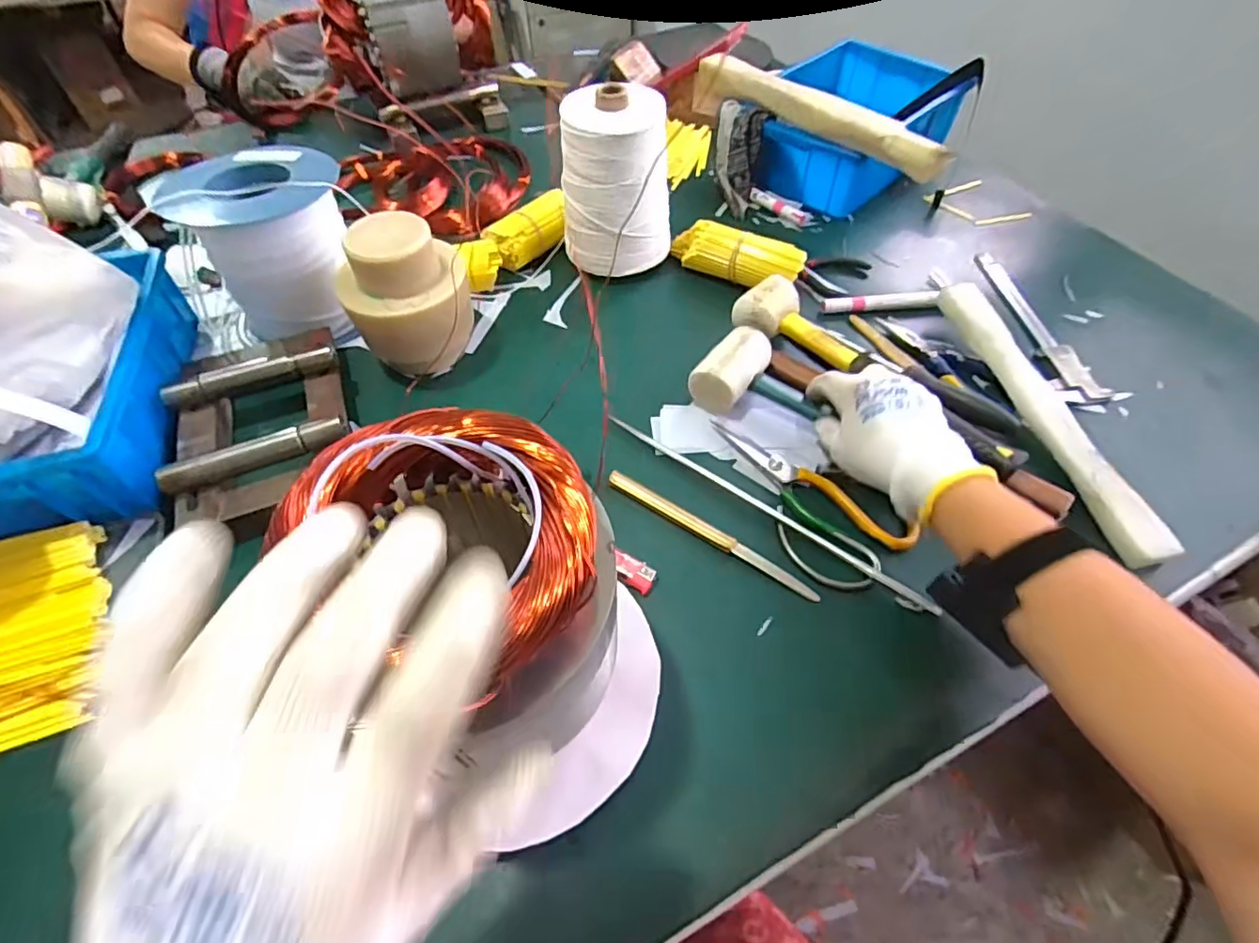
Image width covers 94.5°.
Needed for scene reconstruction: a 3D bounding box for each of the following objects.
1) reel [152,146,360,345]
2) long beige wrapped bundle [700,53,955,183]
[{"bbox_3d":[-0.341,-0.221,0.565,0.138,0.123,0.138,1,55,0],"label":"reel"},{"bbox_3d":[0.200,-0.409,0.660,0.032,0.041,0.343,-32,60,-21],"label":"long beige wrapped bundle"}]

